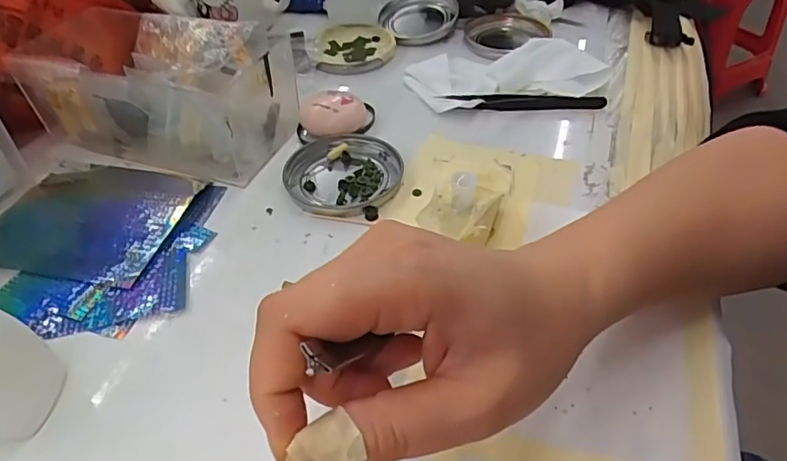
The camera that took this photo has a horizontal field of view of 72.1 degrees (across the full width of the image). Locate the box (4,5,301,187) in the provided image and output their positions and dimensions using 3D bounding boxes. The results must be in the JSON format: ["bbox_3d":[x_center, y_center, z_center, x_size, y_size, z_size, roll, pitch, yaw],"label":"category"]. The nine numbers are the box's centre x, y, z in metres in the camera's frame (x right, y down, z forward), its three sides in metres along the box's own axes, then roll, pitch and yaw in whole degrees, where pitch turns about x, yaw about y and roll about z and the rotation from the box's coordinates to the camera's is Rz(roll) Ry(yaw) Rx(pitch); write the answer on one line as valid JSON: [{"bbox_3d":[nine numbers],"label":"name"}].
[{"bbox_3d":[-0.166,-0.104,0.395,0.177,0.072,0.091,13,47,16],"label":"box"}]

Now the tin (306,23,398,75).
[{"bbox_3d":[-0.039,-0.171,0.502,0.077,0.013,0.088,-7,45,-4],"label":"tin"}]

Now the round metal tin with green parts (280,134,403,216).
[{"bbox_3d":[-0.036,-0.039,0.368,0.077,0.009,0.076,-2,45,2],"label":"round metal tin with green parts"}]

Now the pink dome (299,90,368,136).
[{"bbox_3d":[-0.045,-0.086,0.403,0.048,0.023,0.039,-3,45,0],"label":"pink dome"}]

